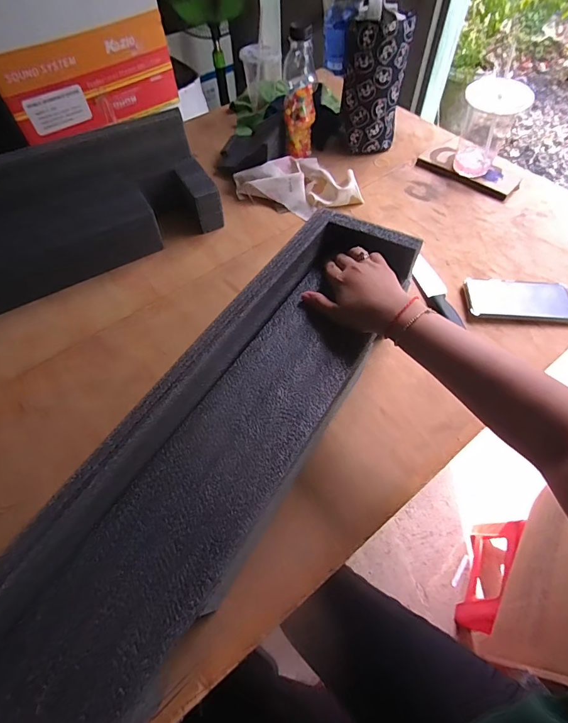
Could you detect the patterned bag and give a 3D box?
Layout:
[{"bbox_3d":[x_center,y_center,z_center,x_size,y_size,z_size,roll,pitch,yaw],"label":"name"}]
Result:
[{"bbox_3d":[0.185,-0.553,0.769,0.114,0.216,0.074,7,60,6],"label":"patterned bag"}]

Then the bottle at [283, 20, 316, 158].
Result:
[{"bbox_3d":[0.030,-0.522,0.737,0.061,0.200,0.064,-1,59,2],"label":"bottle"}]

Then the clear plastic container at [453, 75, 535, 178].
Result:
[{"bbox_3d":[0.384,-0.437,0.726,0.103,0.142,0.107,20,62,13],"label":"clear plastic container"}]

